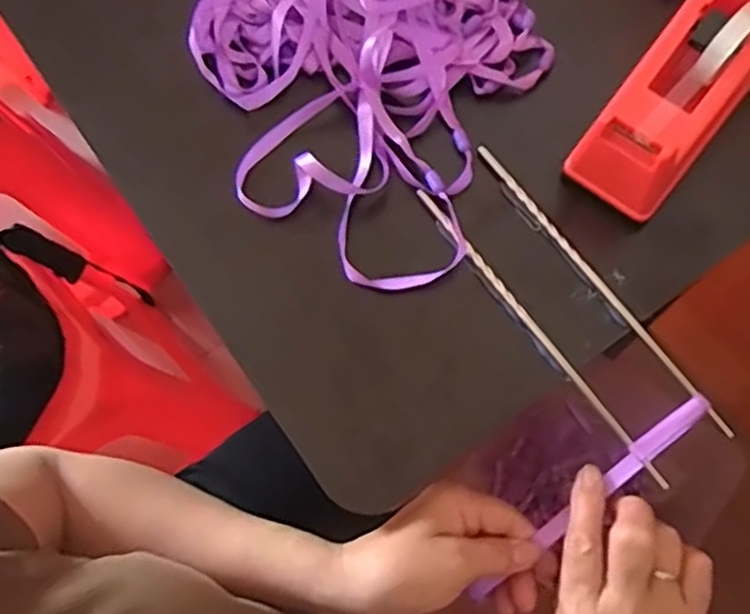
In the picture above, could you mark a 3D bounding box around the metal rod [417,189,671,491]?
[{"bbox_3d":[0.095,0.013,0.435,0.007,0.010,0.221,-36,75,-9],"label":"metal rod"}]

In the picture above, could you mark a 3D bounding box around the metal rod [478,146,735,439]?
[{"bbox_3d":[0.133,-0.014,0.446,0.007,0.006,0.221,-36,75,-9],"label":"metal rod"}]

